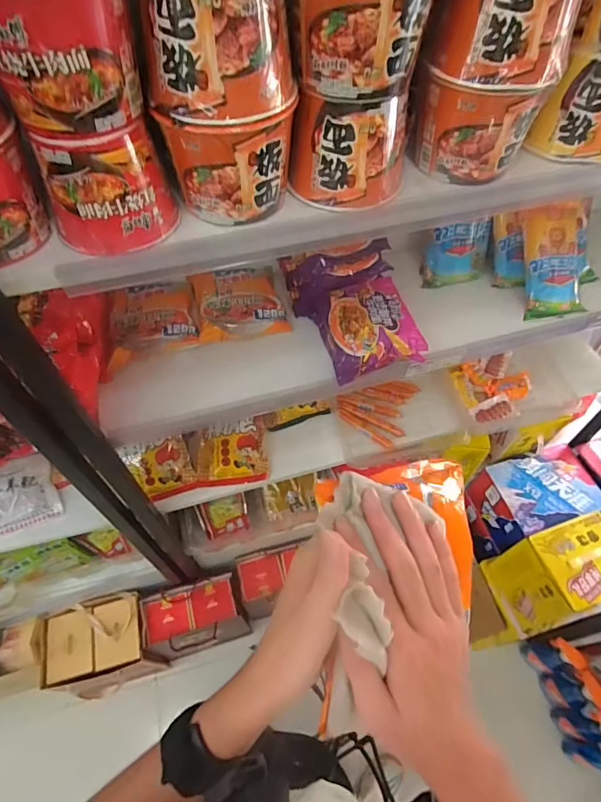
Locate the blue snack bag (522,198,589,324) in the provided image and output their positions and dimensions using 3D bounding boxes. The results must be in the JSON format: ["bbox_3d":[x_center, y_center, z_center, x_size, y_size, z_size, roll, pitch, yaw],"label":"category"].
[{"bbox_3d":[0.473,-0.259,0.827,0.130,0.063,0.206,-1,95,-1],"label":"blue snack bag"}]

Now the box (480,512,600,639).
[{"bbox_3d":[0.639,0.435,1.107,0.219,0.294,0.179,-14,56,-9],"label":"box"}]

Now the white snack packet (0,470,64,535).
[{"bbox_3d":[-0.589,0.202,0.923,0.158,0.063,0.111,-17,57,-11],"label":"white snack packet"}]

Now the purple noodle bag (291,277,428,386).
[{"bbox_3d":[0.098,-0.137,0.754,0.159,0.058,0.203,-18,57,-12],"label":"purple noodle bag"}]

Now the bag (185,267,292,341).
[{"bbox_3d":[-0.112,-0.182,0.810,0.154,0.035,0.158,-12,56,-8],"label":"bag"}]

